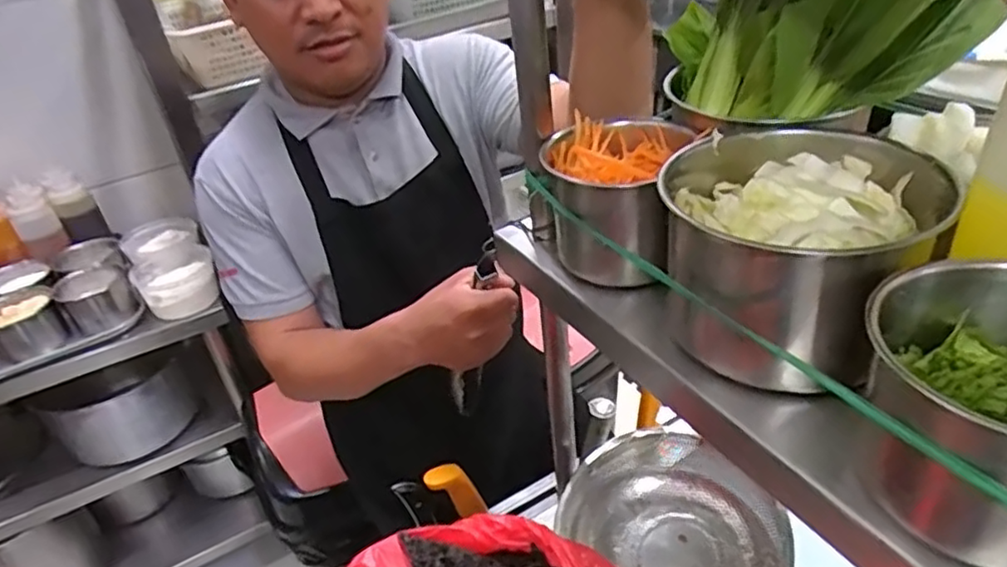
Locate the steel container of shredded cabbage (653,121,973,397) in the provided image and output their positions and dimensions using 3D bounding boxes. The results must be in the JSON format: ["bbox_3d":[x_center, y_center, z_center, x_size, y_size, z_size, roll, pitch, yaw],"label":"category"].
[{"bbox_3d":[0.179,-0.020,0.410,0.138,0.114,0.123,24,45,37],"label":"steel container of shredded cabbage"}]

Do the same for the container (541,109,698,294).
[{"bbox_3d":[0.086,-0.064,0.501,0.097,0.092,0.103,8,38,21],"label":"container"}]

